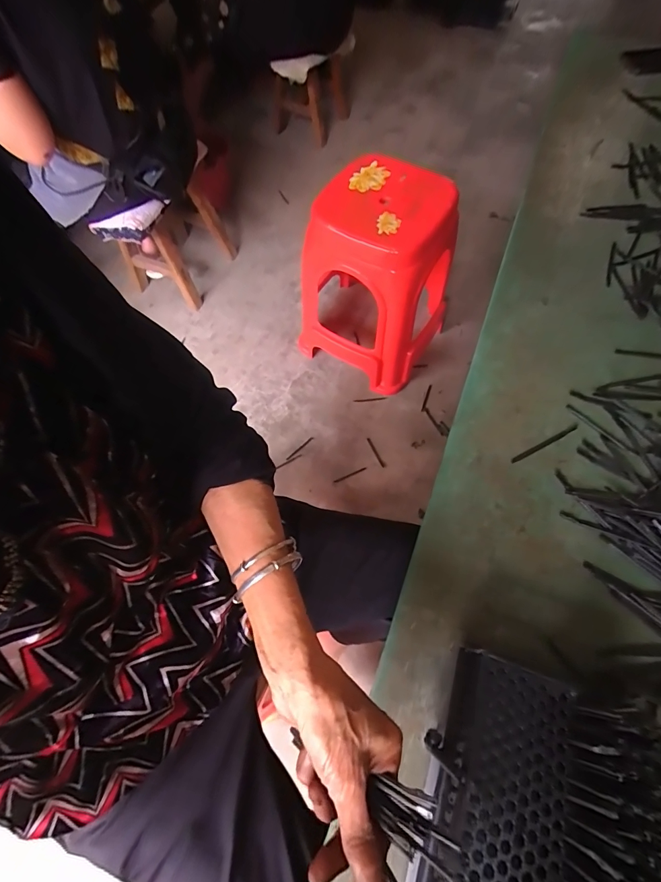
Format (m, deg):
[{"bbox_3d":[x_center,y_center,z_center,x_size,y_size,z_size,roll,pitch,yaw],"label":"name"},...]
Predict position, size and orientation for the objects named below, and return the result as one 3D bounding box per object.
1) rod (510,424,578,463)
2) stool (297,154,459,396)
[{"bbox_3d":[0.271,0.003,0.474,0.101,0.004,0.007,-26,69,-8],"label":"rod"},{"bbox_3d":[0.123,-0.422,1.035,0.370,0.502,0.323,26,70,11],"label":"stool"}]

